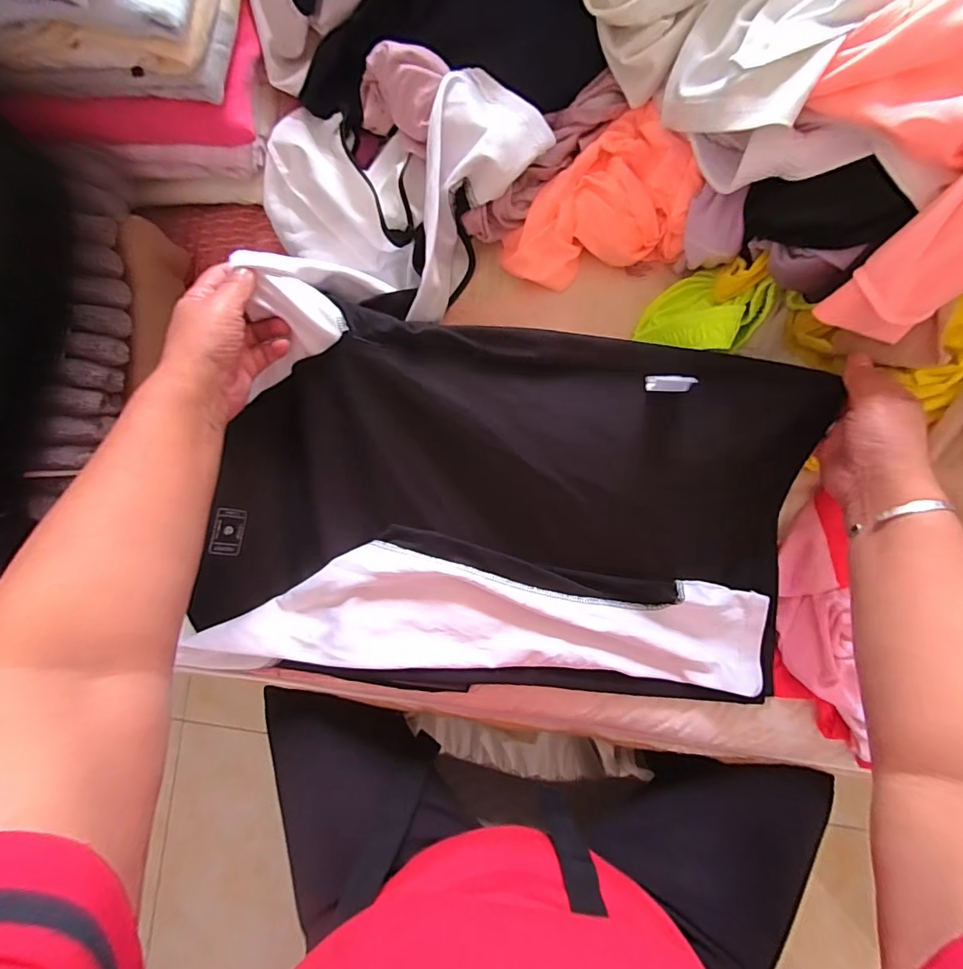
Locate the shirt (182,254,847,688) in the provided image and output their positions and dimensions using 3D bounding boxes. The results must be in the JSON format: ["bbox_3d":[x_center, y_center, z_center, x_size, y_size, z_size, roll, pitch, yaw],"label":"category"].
[{"bbox_3d":[-0.001,0.022,0.426,0.578,0.094,0.365,7,89,2],"label":"shirt"}]

